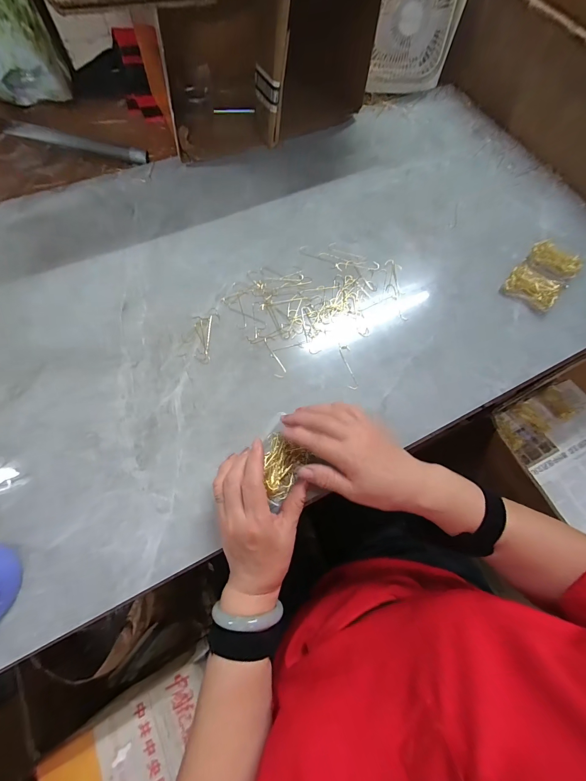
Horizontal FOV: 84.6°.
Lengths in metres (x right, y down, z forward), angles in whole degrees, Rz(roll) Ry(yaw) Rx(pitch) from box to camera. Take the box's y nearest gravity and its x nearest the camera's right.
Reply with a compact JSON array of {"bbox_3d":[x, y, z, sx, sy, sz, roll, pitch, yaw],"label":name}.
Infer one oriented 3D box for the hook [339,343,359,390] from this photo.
[{"bbox_3d":[0.072,-0.031,0.415,0.014,0.006,0.068,-5,67,-6],"label":"hook"}]

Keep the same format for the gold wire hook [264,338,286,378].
[{"bbox_3d":[-0.022,-0.043,0.414,0.015,0.004,0.060,-13,68,-9],"label":"gold wire hook"}]

